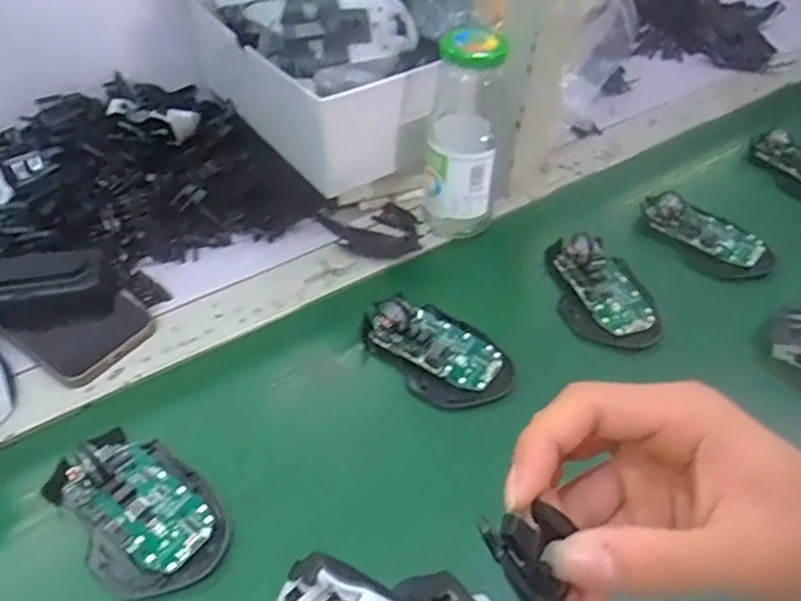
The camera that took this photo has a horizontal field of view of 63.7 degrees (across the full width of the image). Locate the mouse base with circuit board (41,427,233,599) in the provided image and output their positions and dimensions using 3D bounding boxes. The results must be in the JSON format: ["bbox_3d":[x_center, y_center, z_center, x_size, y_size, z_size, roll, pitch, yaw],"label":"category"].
[{"bbox_3d":[-0.151,0.118,0.373,0.108,0.026,0.071,33,55,25],"label":"mouse base with circuit board"}]

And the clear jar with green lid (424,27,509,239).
[{"bbox_3d":[0.052,-0.131,0.515,0.056,0.170,0.065,6,48,3],"label":"clear jar with green lid"}]

